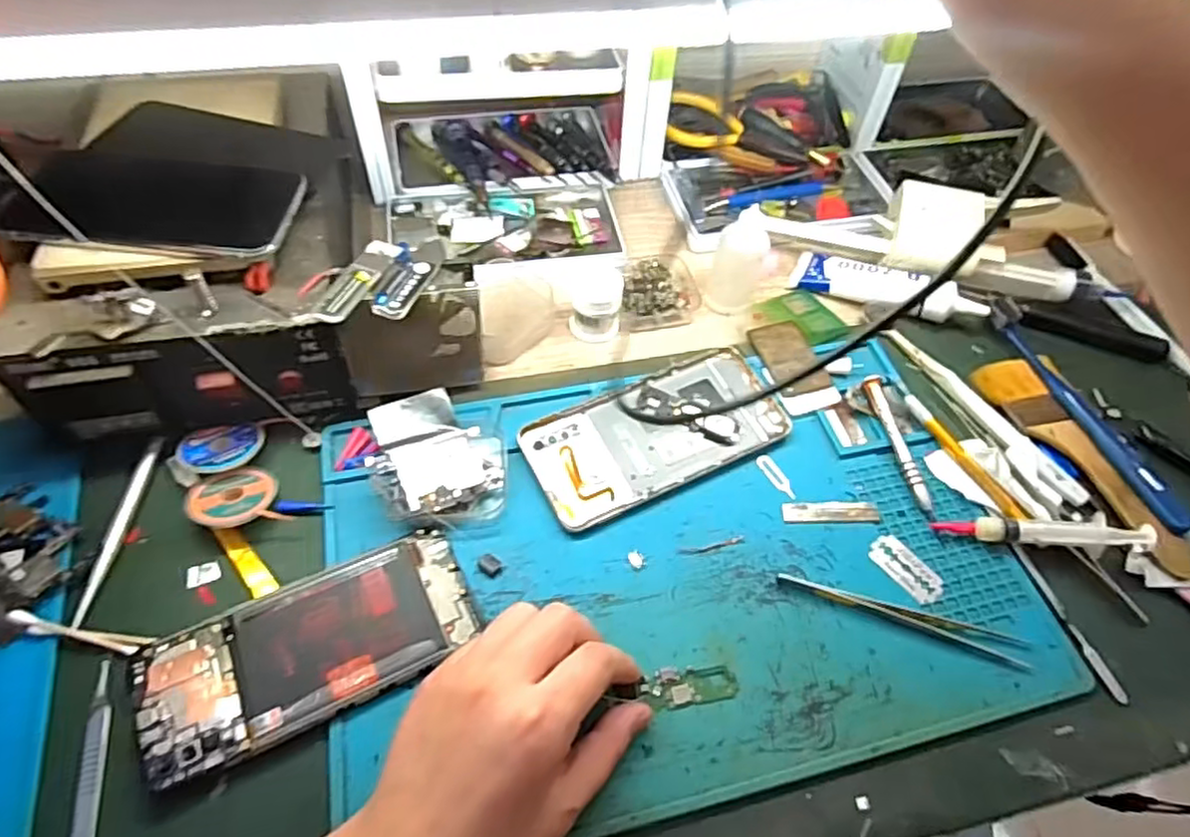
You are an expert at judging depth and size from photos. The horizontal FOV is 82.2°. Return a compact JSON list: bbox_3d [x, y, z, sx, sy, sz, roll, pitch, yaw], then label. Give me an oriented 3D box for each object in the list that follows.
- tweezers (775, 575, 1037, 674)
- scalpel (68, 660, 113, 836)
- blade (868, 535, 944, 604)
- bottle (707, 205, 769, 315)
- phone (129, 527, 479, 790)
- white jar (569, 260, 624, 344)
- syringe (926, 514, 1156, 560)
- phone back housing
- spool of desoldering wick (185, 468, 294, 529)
[{"bbox_3d":[0.166,0.105,0.370,0.132,0.004,0.015,19,55,10],"label":"tweezers"},{"bbox_3d":[-0.226,0.171,0.304,0.013,0.005,0.118,-10,55,-11],"label":"scalpel"},{"bbox_3d":[0.177,0.084,0.388,0.022,0.004,0.043,-31,62,-23],"label":"blade"},{"bbox_3d":[0.102,-0.109,0.480,0.032,0.071,0.031,17,55,8],"label":"bottle"},{"bbox_3d":[-0.139,0.113,0.339,0.156,0.008,0.071,-22,58,-19],"label":"phone"},{"bbox_3d":[0.001,-0.081,0.476,0.035,0.041,0.036,2,54,-3],"label":"white jar"},{"bbox_3d":[0.258,0.066,0.395,0.113,0.022,0.016,2,53,14],"label":"syringe"},{"bbox_3d":[0.040,0.009,0.428,0.162,0.011,0.074,-21,58,-18],"label":"phone back housing"},{"bbox_3d":[-0.201,0.045,0.384,0.051,0.011,0.036,-9,55,-10],"label":"spool of desoldering wick"}]

